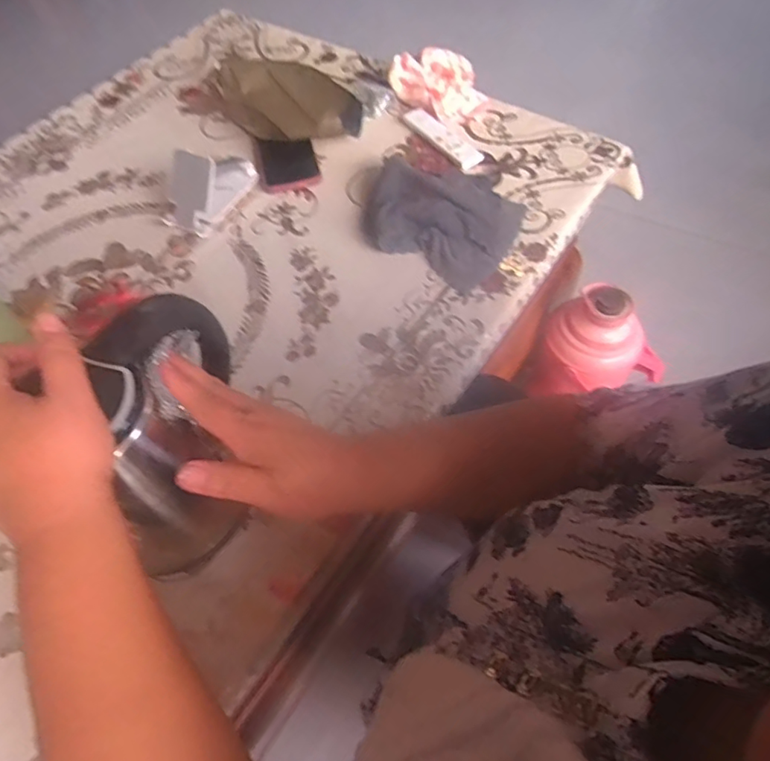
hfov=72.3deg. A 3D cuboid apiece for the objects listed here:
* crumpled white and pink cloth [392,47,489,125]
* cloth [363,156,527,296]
[{"bbox_3d":[0.088,-0.452,0.798,0.123,0.055,0.129,38,68,22],"label":"crumpled white and pink cloth"},{"bbox_3d":[0.074,-0.214,0.658,0.184,0.049,0.167,29,64,19],"label":"cloth"}]

